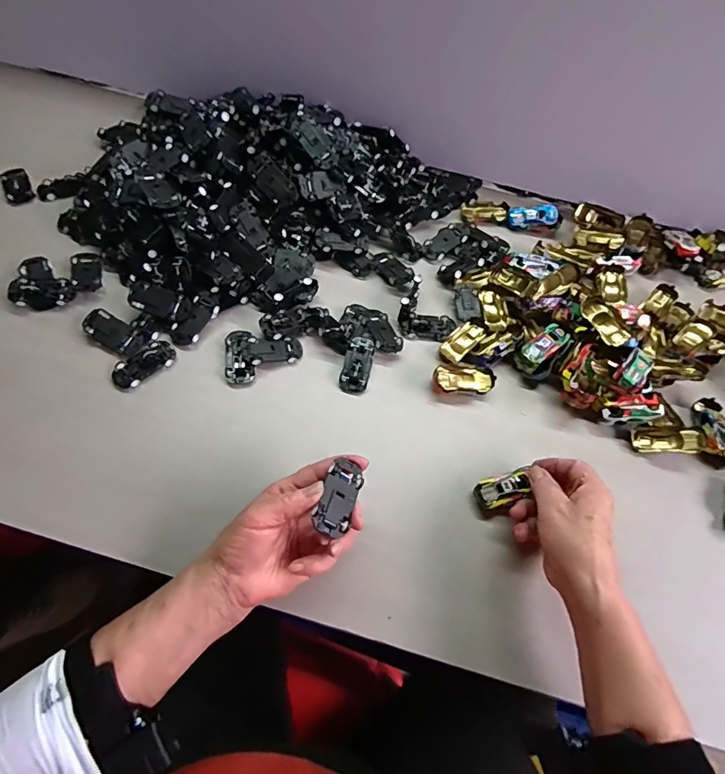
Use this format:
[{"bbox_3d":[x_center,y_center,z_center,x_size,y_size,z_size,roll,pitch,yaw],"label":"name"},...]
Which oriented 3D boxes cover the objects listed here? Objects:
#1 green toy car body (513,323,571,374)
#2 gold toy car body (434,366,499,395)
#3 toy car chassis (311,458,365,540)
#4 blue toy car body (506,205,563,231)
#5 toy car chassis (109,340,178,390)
[{"bbox_3d":[0.200,-0.043,0.509,0.064,0.020,0.028,-40,72,-3],"label":"green toy car body"},{"bbox_3d":[0.109,-0.007,0.493,0.066,0.017,0.029,-1,62,-5],"label":"gold toy car body"},{"bbox_3d":[-0.019,0.088,0.366,0.026,0.015,0.060,34,48,-15],"label":"toy car chassis"},{"bbox_3d":[0.231,-0.226,0.612,0.067,0.017,0.031,-5,62,-8],"label":"blue toy car body"},{"bbox_3d":[-0.229,-0.023,0.479,0.067,0.012,0.033,-35,70,-21],"label":"toy car chassis"}]

